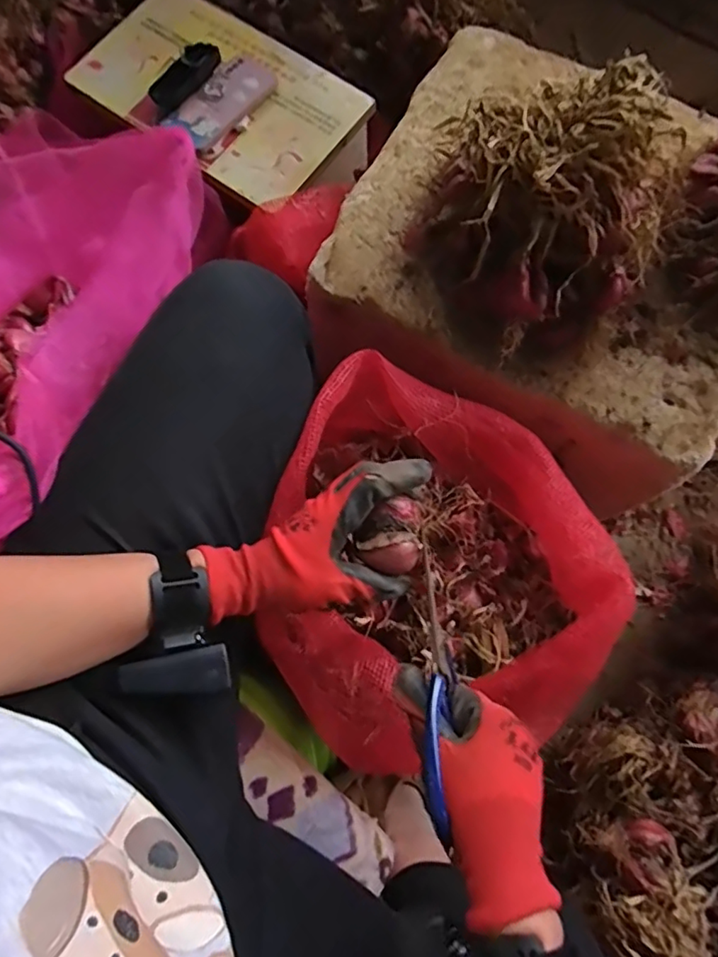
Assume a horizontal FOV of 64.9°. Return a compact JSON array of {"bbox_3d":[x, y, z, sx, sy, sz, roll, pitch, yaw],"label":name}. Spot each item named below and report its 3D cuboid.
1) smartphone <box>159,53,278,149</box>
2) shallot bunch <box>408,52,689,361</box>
[{"bbox_3d":[-0.180,-0.515,0.766,0.074,0.016,0.166,39,79,10],"label":"smartphone"},{"bbox_3d":[0.171,-0.238,0.495,0.189,0.167,0.199,-31,77,-8],"label":"shallot bunch"}]

